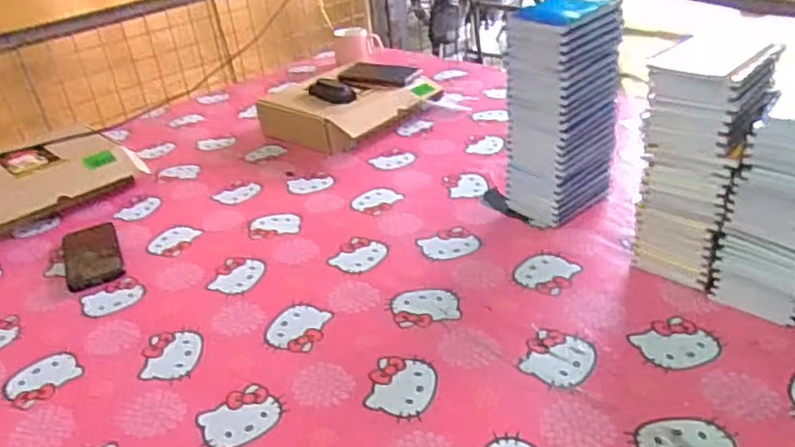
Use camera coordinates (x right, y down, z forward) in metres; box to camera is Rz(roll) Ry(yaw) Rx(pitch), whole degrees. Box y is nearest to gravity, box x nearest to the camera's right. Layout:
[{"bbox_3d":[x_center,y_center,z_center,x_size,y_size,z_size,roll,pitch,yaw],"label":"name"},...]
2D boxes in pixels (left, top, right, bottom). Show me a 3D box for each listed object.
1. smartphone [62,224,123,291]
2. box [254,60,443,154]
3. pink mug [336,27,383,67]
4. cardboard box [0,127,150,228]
[{"bbox_3d":[-0.449,0.044,0.957,0.075,0.009,0.178,-20,32,-20],"label":"smartphone"},{"bbox_3d":[-0.096,-0.229,1.288,0.234,0.082,0.283,22,41,40],"label":"box"},{"bbox_3d":[-0.098,-0.458,1.663,0.129,0.082,0.077,-12,31,-8],"label":"pink mug"},{"bbox_3d":[-0.619,-0.066,1.101,0.341,0.088,0.172,-28,36,-31],"label":"cardboard box"}]

